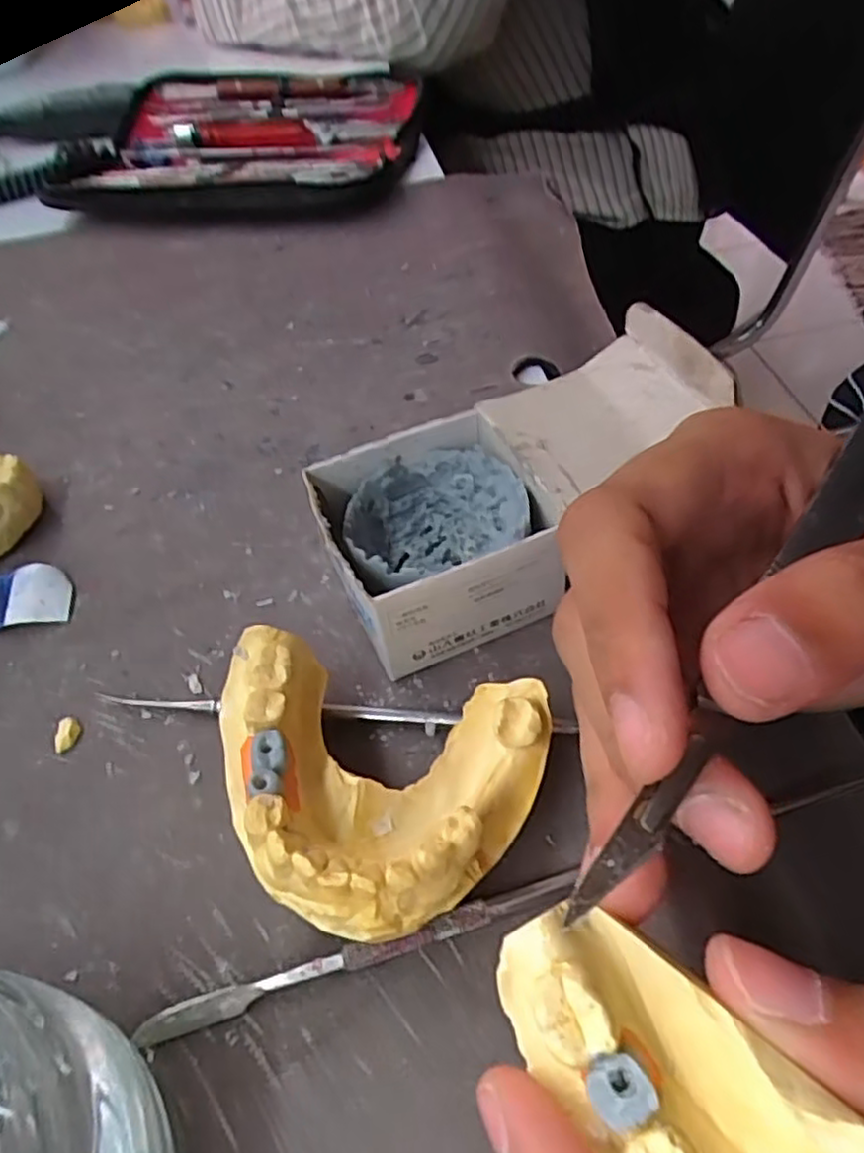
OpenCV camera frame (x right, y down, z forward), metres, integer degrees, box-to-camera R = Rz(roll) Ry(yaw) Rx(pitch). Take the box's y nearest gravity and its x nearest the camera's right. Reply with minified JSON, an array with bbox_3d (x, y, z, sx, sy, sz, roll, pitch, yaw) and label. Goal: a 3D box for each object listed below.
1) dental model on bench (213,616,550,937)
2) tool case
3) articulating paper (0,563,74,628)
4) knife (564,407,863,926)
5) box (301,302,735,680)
[{"bbox_3d":[-0.014,0.046,0.152,0.071,0.038,0.060,4,51,12],"label":"dental model on bench"},{"bbox_3d":[-0.118,-0.268,0.437,0.202,0.030,0.183,1,50,10],"label":"tool case"},{"bbox_3d":[-0.132,0.007,0.217,0.041,0.006,0.020,-10,49,0],"label":"articulating paper"},{"bbox_3d":[0.062,0.003,0.123,0.011,0.005,0.133,30,59,26],"label":"knife"},{"bbox_3d":[0.022,-0.023,0.194,0.104,0.055,0.061,-21,52,-10],"label":"box"}]

